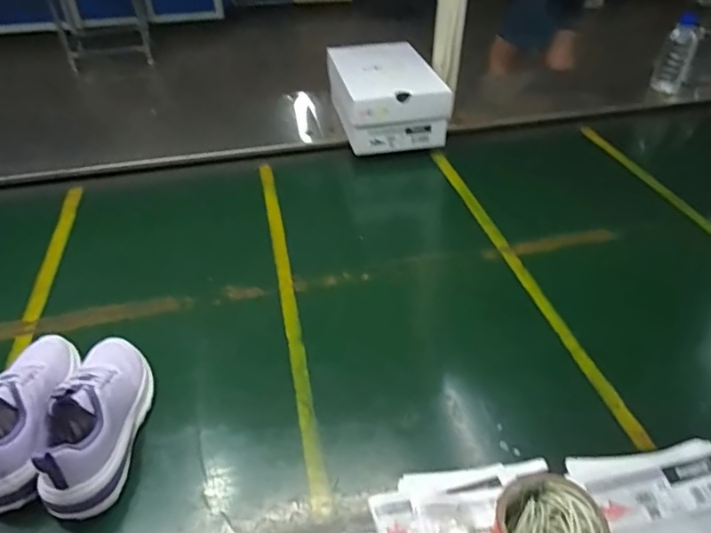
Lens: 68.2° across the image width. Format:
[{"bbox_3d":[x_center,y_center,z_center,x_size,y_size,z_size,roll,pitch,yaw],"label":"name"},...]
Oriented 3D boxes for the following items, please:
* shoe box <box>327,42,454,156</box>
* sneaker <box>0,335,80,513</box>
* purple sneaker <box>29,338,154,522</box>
[{"bbox_3d":[0.059,-0.360,1.098,0.198,0.115,0.280,-8,41,-8],"label":"shoe box"},{"bbox_3d":[-0.352,0.142,0.563,0.079,0.093,0.201,-7,41,-7],"label":"sneaker"},{"bbox_3d":[-0.274,0.147,0.555,0.072,0.096,0.195,-3,41,-3],"label":"purple sneaker"}]

